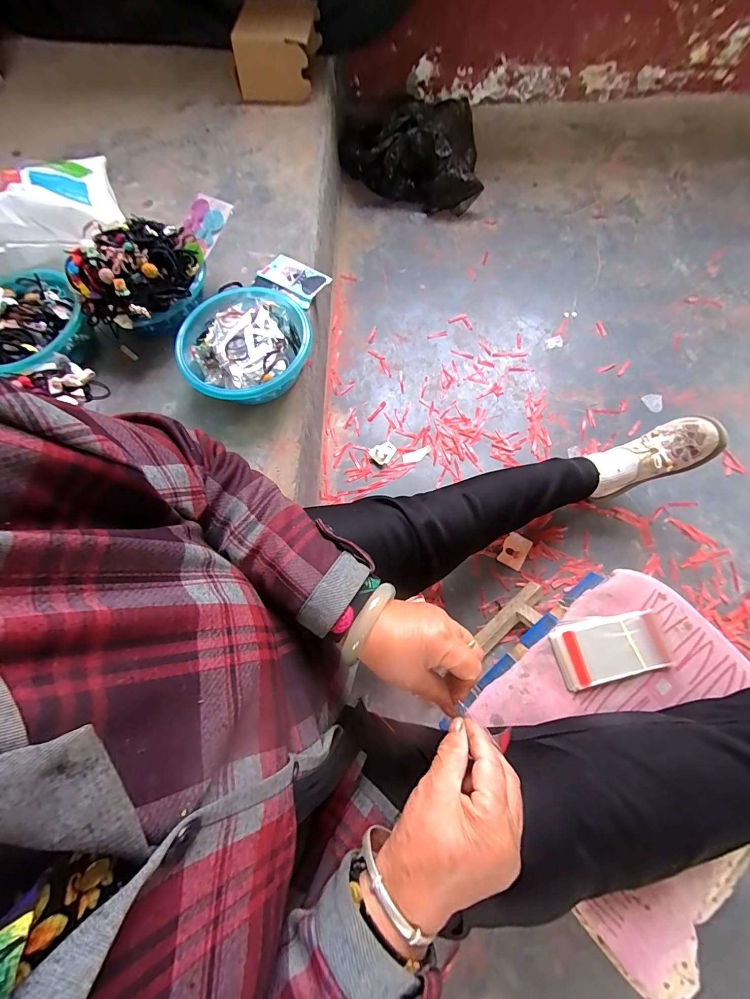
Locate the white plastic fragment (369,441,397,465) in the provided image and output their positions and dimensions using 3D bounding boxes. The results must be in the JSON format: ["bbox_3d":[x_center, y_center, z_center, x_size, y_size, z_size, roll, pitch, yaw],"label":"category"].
[{"bbox_3d":[0.020,-0.107,0.841,0.047,0.018,0.058,42,77,14],"label":"white plastic fragment"}]

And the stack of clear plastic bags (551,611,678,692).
[{"bbox_3d":[0.278,0.176,0.446,0.123,0.011,0.068,-14,71,-2],"label":"stack of clear plastic bags"}]

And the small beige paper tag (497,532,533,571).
[{"bbox_3d":[0.282,0.104,0.761,0.050,0.006,0.067,29,74,10],"label":"small beige paper tag"}]

